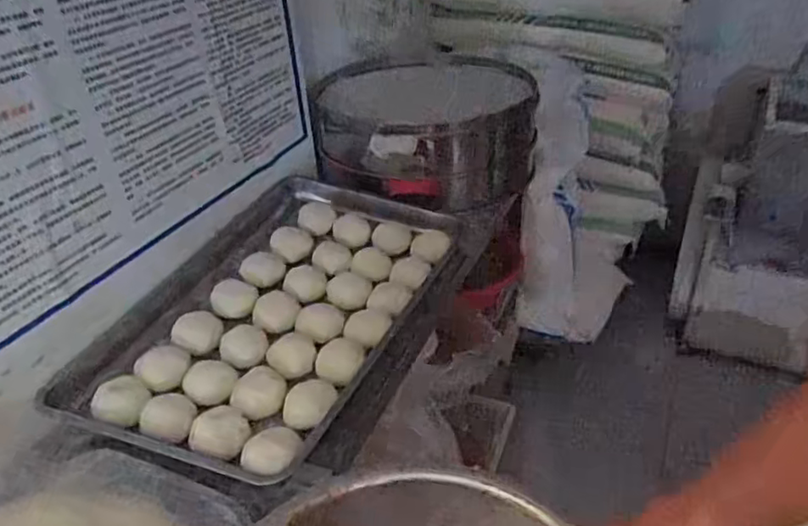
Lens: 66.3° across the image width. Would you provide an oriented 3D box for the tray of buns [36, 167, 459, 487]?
[{"bbox_3d":[-0.179,0.053,0.968,0.383,0.067,0.634,12,36,20],"label":"tray of buns"}]

